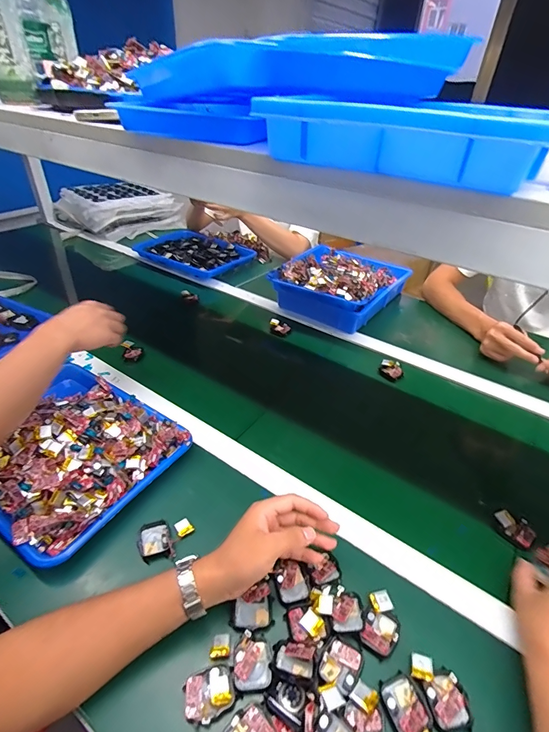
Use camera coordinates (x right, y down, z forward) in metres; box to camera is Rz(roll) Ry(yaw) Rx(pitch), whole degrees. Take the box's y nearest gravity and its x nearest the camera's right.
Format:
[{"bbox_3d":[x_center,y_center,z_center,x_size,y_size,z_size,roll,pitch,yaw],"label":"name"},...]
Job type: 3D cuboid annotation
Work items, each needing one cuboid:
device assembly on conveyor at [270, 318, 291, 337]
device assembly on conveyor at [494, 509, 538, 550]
[{"bbox_3d":[0.010,-0.091,0.892,0.051,0.016,0.039,21,41,22],"label":"device assembly on conveyor"},{"bbox_3d":[0.325,0.219,0.511,0.038,0.014,0.049,-26,46,-33],"label":"device assembly on conveyor"}]

